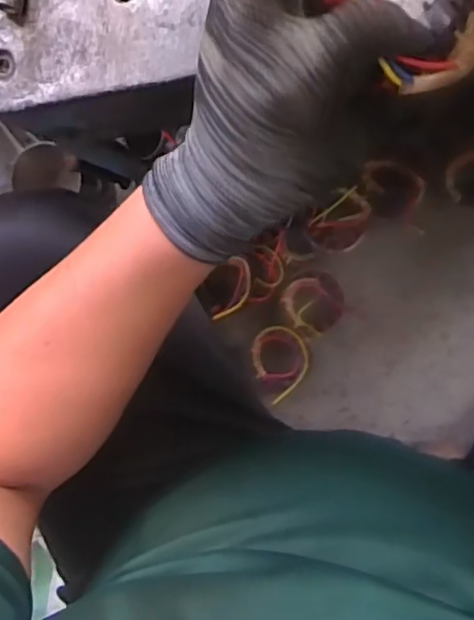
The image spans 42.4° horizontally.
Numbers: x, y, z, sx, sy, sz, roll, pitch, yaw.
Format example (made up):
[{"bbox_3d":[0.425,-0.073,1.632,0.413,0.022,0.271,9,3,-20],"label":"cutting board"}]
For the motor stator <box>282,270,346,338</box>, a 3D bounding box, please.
[{"bbox_3d":[0.106,-0.012,0.835,0.079,0.046,0.081,1,95,8],"label":"motor stator"}]

